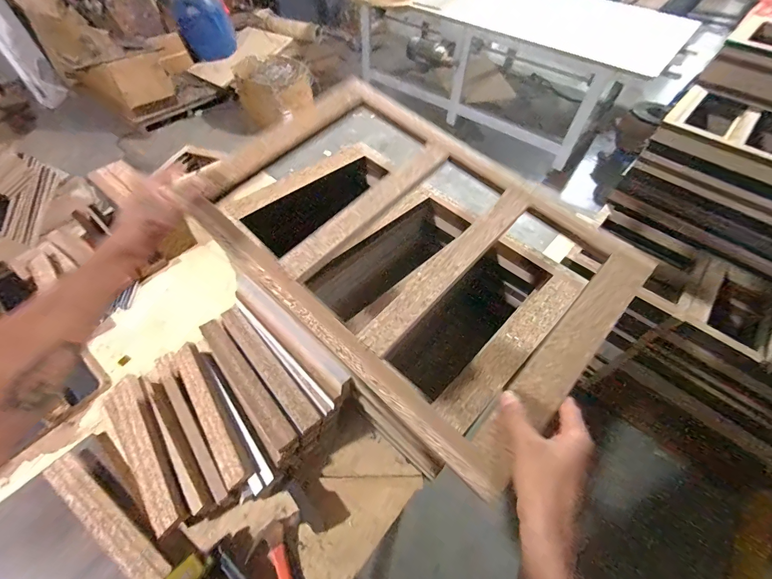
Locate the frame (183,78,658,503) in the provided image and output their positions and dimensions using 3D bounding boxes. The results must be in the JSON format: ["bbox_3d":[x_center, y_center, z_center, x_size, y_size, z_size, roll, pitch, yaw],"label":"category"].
[{"bbox_3d":[0.024,-0.085,0.471,0.552,0.032,0.375,40,70,17],"label":"frame"}]

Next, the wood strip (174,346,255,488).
[{"bbox_3d":[-0.337,0.229,0.661,0.062,0.032,0.293,-29,59,-22],"label":"wood strip"}]

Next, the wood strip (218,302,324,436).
[{"bbox_3d":[-0.229,0.139,0.655,0.042,0.022,0.299,-36,61,-25],"label":"wood strip"}]

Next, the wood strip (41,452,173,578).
[{"bbox_3d":[-0.480,0.390,0.586,0.304,0.015,0.046,28,57,19],"label":"wood strip"}]

